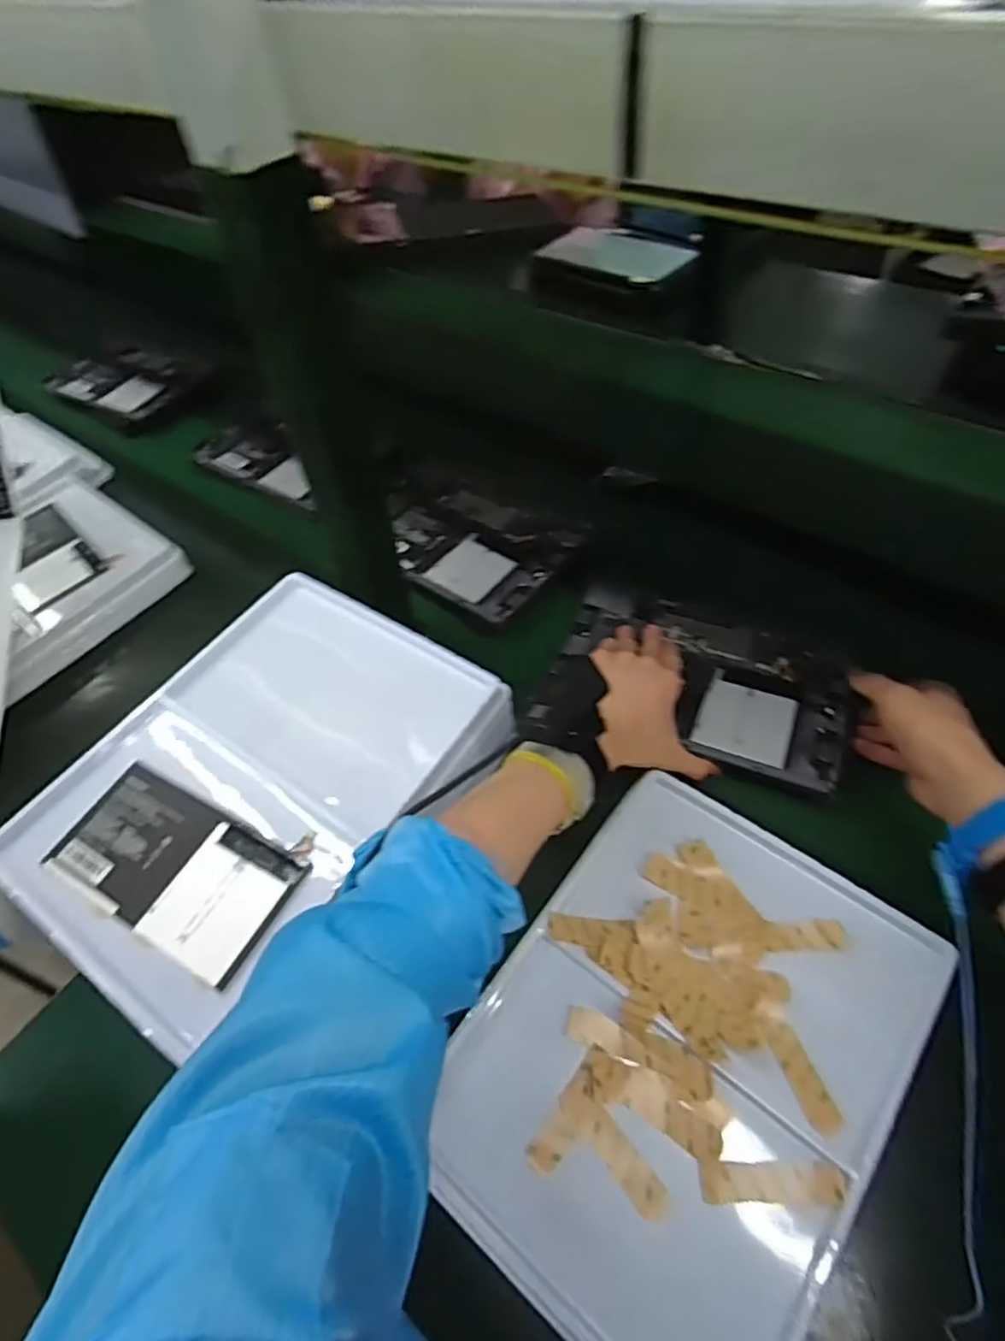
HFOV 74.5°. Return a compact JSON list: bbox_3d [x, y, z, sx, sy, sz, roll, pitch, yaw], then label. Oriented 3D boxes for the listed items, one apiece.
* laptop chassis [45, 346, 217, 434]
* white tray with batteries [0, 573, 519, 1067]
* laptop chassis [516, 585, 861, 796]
[{"bbox_3d":[-0.591,-0.457,1.035,0.265,0.016,0.174,29,60,25],"label":"laptop chassis"},{"bbox_3d":[-0.177,0.081,0.504,0.247,0.046,0.329,27,59,24],"label":"white tray with batteries"},{"bbox_3d":[0.177,0.008,0.604,0.263,0.017,0.175,12,54,15],"label":"laptop chassis"}]

